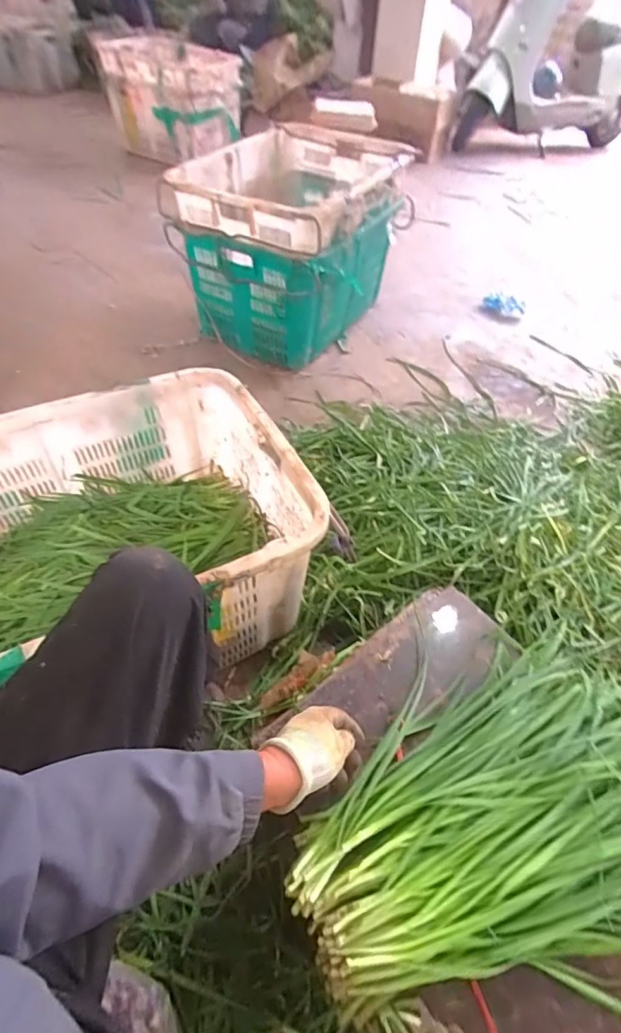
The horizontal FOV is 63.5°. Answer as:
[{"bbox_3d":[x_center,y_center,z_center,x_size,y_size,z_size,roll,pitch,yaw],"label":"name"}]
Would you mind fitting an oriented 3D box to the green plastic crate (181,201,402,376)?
[{"bbox_3d":[-0.047,-0.769,1.624,0.424,0.386,0.574,23,52,15],"label":"green plastic crate"}]

